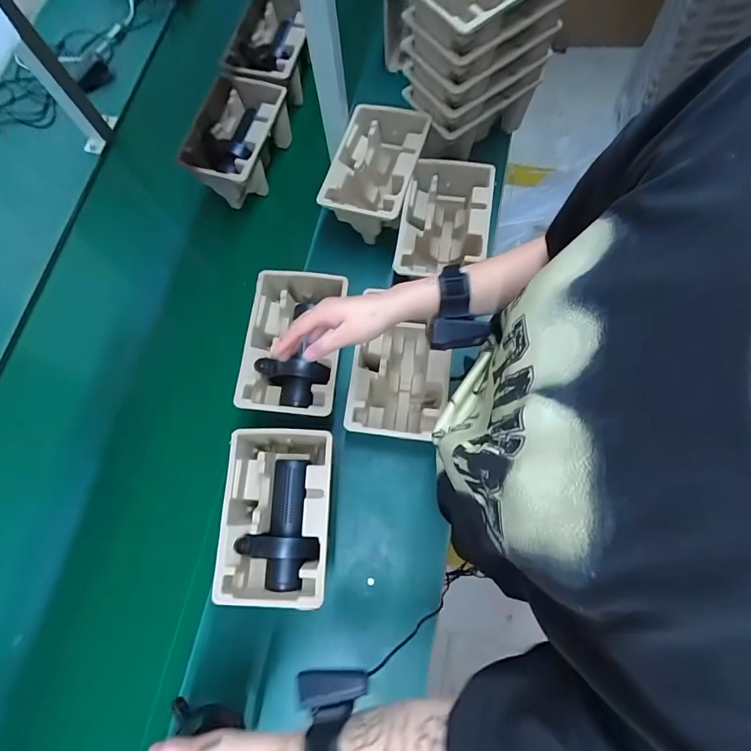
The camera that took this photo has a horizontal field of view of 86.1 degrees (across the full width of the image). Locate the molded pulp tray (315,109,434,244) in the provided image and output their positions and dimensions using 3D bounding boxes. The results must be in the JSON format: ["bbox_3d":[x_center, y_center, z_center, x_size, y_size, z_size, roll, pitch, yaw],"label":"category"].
[{"bbox_3d":[0.002,-0.354,0.717,0.137,0.094,0.217,17,75,7],"label":"molded pulp tray"}]

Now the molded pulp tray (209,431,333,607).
[{"bbox_3d":[-0.134,0.197,0.585,0.143,0.104,0.220,1,74,2],"label":"molded pulp tray"}]

